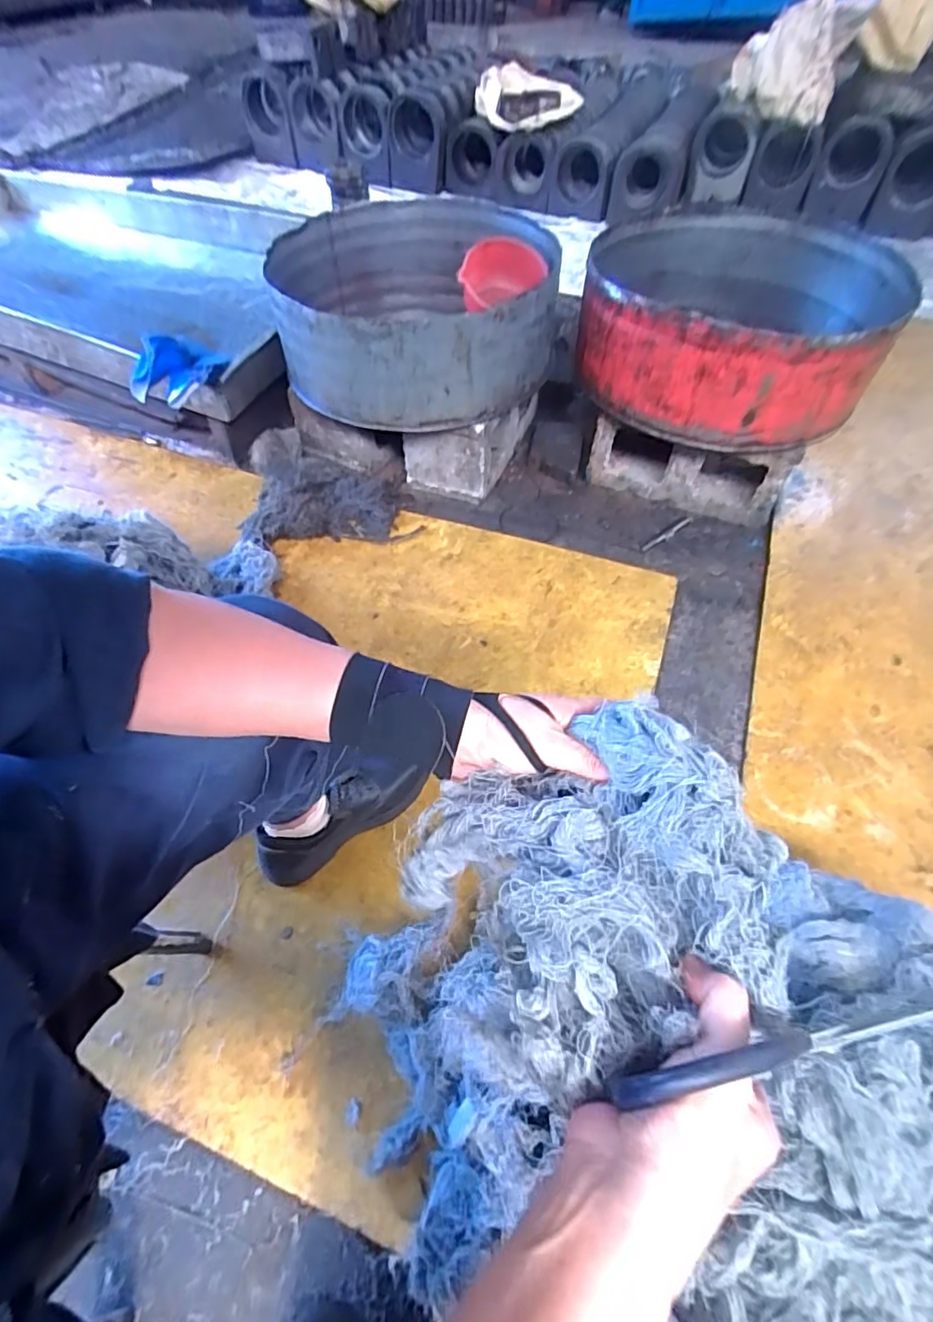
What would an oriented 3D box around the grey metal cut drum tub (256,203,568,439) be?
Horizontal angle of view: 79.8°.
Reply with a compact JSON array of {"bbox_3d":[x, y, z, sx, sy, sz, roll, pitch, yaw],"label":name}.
[{"bbox_3d":[-0.107,-0.729,1.153,0.535,0.214,0.646,-11,56,-8],"label":"grey metal cut drum tub"}]

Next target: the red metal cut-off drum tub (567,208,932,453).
[{"bbox_3d":[0.489,-0.644,1.059,0.531,0.190,0.527,0,55,0],"label":"red metal cut-off drum tub"}]

